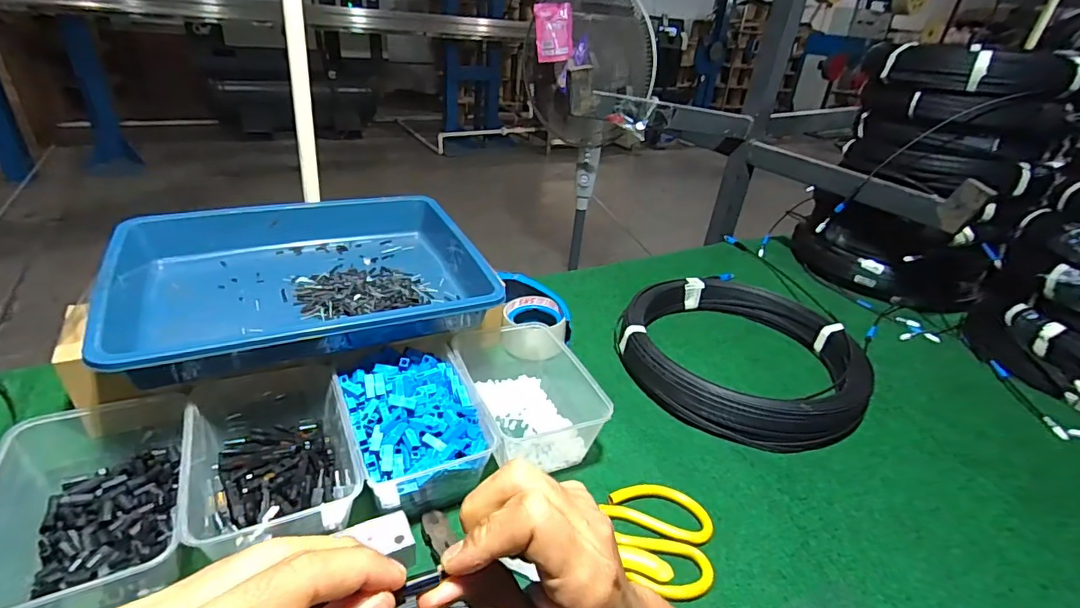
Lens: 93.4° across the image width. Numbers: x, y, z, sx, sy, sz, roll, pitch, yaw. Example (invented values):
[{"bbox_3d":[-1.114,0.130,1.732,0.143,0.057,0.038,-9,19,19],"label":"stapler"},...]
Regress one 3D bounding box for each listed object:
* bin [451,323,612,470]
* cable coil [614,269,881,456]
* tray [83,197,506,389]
[{"bbox_3d":[-0.025,0.088,0.562,0.120,0.070,0.200,-10,34,-23],"label":"bin"},{"bbox_3d":[0.266,0.062,0.663,0.287,0.054,0.287,3,31,-2],"label":"cable coil"},{"bbox_3d":[-0.252,-0.031,0.567,0.341,0.076,0.257,-12,35,-25],"label":"tray"}]

